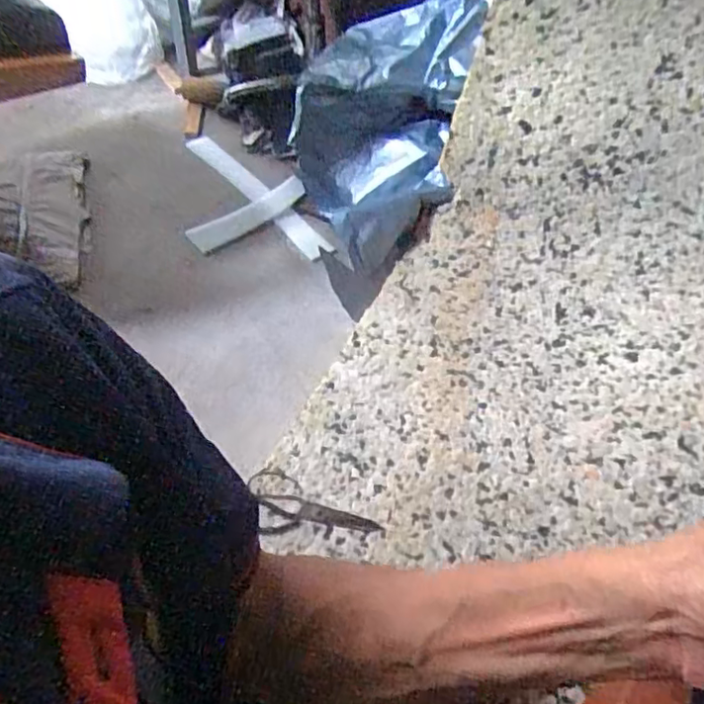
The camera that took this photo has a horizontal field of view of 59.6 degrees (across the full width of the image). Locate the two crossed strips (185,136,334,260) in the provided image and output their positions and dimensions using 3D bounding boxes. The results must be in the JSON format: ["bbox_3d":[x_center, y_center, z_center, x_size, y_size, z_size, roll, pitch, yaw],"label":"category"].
[{"bbox_3d":[-0.260,-0.365,1.448,0.268,0.037,0.555,-22,53,-3],"label":"two crossed strips"}]

